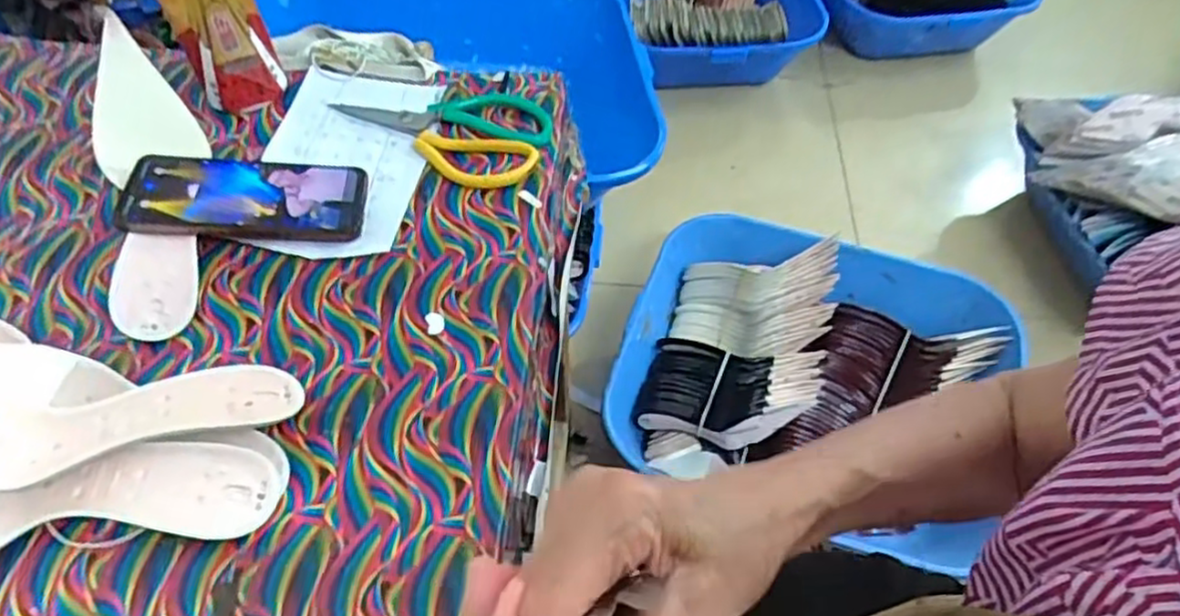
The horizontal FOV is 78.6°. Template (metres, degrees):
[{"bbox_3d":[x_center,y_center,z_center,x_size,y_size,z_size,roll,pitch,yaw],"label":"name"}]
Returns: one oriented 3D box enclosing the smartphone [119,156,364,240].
[{"bbox_3d":[-0.250,-0.083,0.527,0.161,0.011,0.077,1,52,-11],"label":"smartphone"}]

